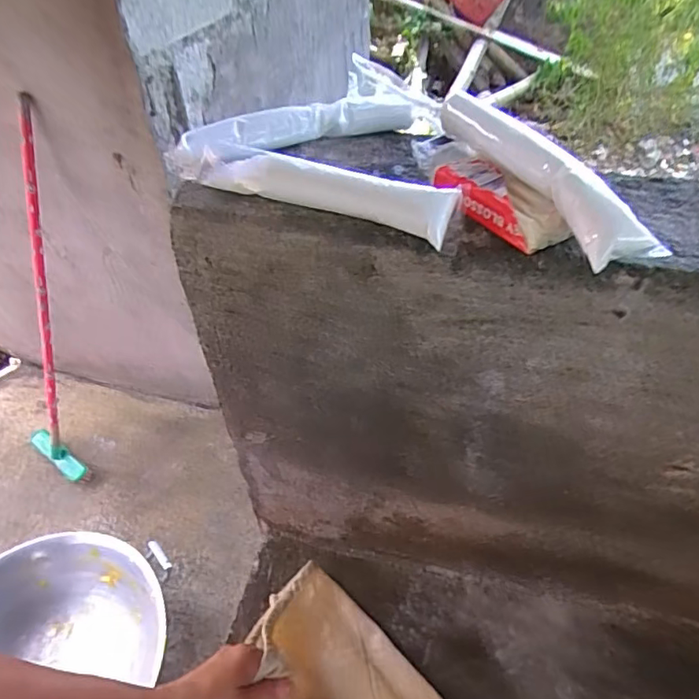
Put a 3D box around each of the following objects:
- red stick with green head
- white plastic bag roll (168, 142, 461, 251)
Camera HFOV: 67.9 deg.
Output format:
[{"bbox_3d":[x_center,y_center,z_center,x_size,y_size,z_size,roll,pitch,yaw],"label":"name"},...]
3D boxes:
[{"bbox_3d":[-0.744,-0.086,1.273,0.185,0.990,0.064,31,34,29],"label":"red stick with green head"},{"bbox_3d":[-0.028,-0.091,0.281,0.171,0.022,0.023,19,49,20],"label":"white plastic bag roll"}]

